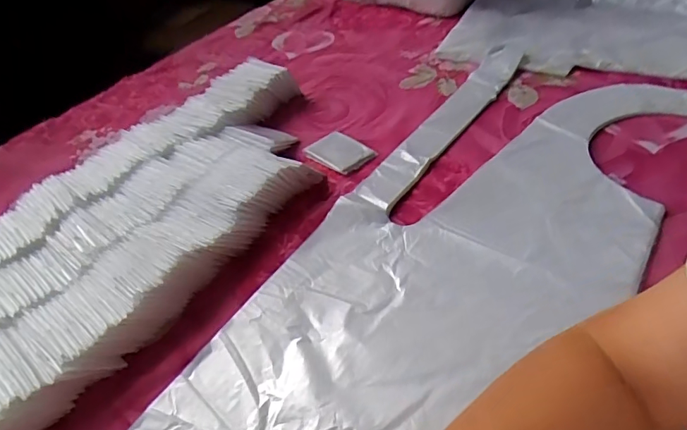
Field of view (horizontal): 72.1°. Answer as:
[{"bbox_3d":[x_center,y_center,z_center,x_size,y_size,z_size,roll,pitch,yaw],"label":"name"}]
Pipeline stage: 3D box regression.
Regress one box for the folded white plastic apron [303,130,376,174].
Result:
[{"bbox_3d":[-0.008,-0.088,0.646,0.067,0.007,0.094,-34,50,-25],"label":"folded white plastic apron"}]

